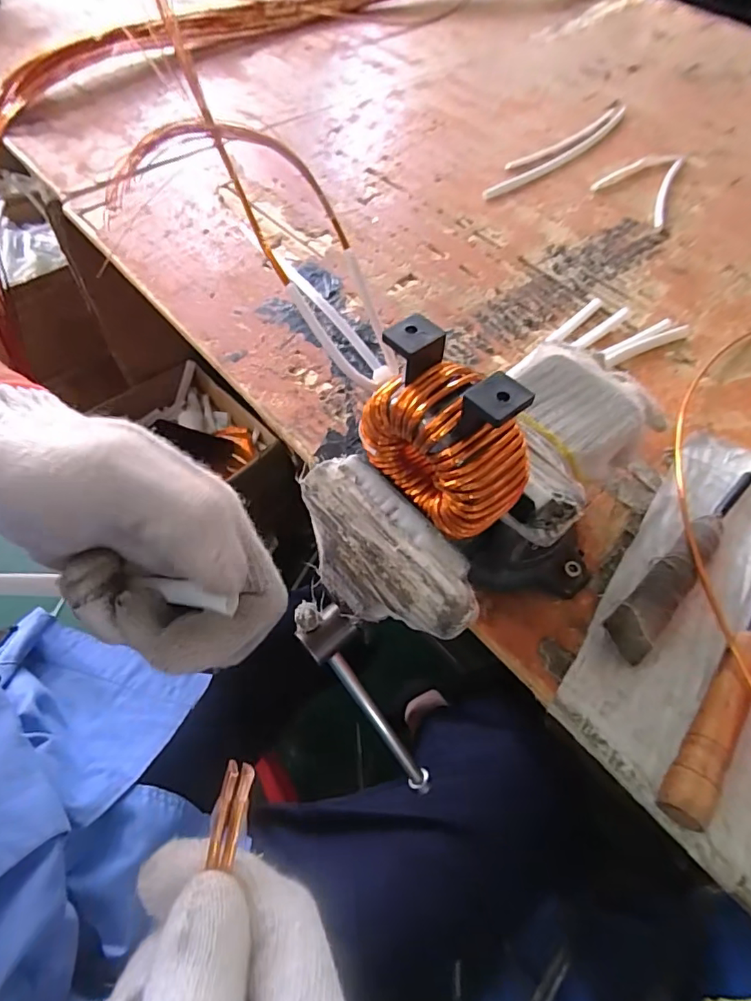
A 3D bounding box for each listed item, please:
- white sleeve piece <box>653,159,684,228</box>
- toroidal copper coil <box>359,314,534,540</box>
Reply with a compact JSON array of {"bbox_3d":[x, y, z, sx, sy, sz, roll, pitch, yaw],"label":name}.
[{"bbox_3d":[0.355,-0.379,0.634,0.016,0.012,0.142,21,60,13],"label":"white sleeve piece"},{"bbox_3d":[0.029,-0.028,0.225,0.034,0.075,0.071,-37,66,-22],"label":"toroidal copper coil"}]

